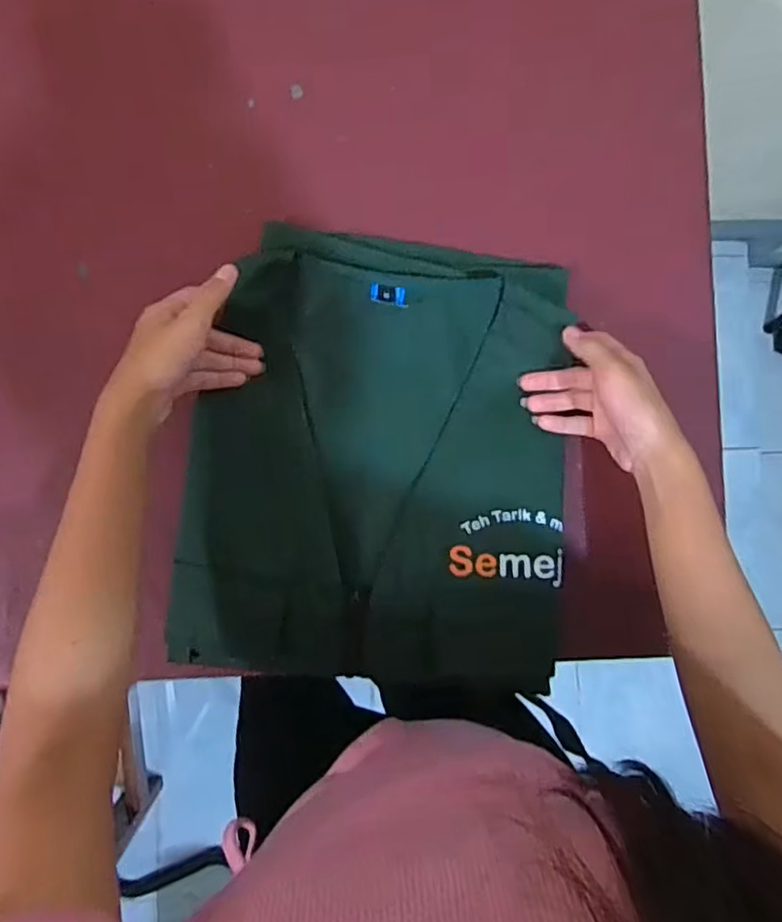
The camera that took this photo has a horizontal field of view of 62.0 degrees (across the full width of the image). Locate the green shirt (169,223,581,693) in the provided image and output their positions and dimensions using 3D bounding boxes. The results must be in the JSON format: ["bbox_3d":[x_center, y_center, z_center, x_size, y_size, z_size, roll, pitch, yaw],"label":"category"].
[{"bbox_3d":[-0.005,-0.007,0.473,0.268,0.036,0.317,5,91,-3],"label":"green shirt"}]

